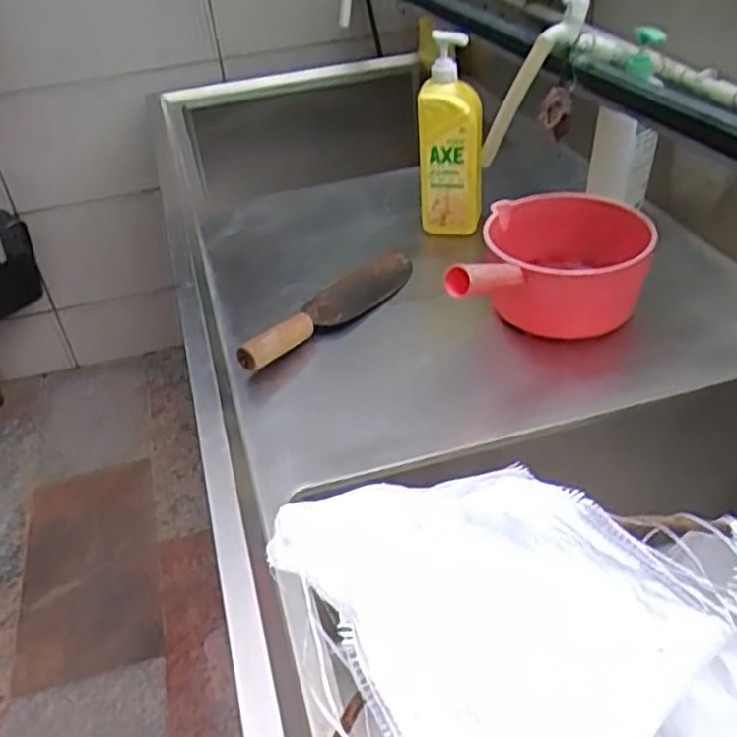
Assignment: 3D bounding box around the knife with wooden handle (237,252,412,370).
[{"bbox_3d":[-0.037,-0.091,1.027,0.079,0.051,0.355,20,44,30],"label":"knife with wooden handle"}]

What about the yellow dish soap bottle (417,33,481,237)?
[{"bbox_3d":[0.124,-0.333,1.129,0.097,0.292,0.063,-3,37,3],"label":"yellow dish soap bottle"}]

